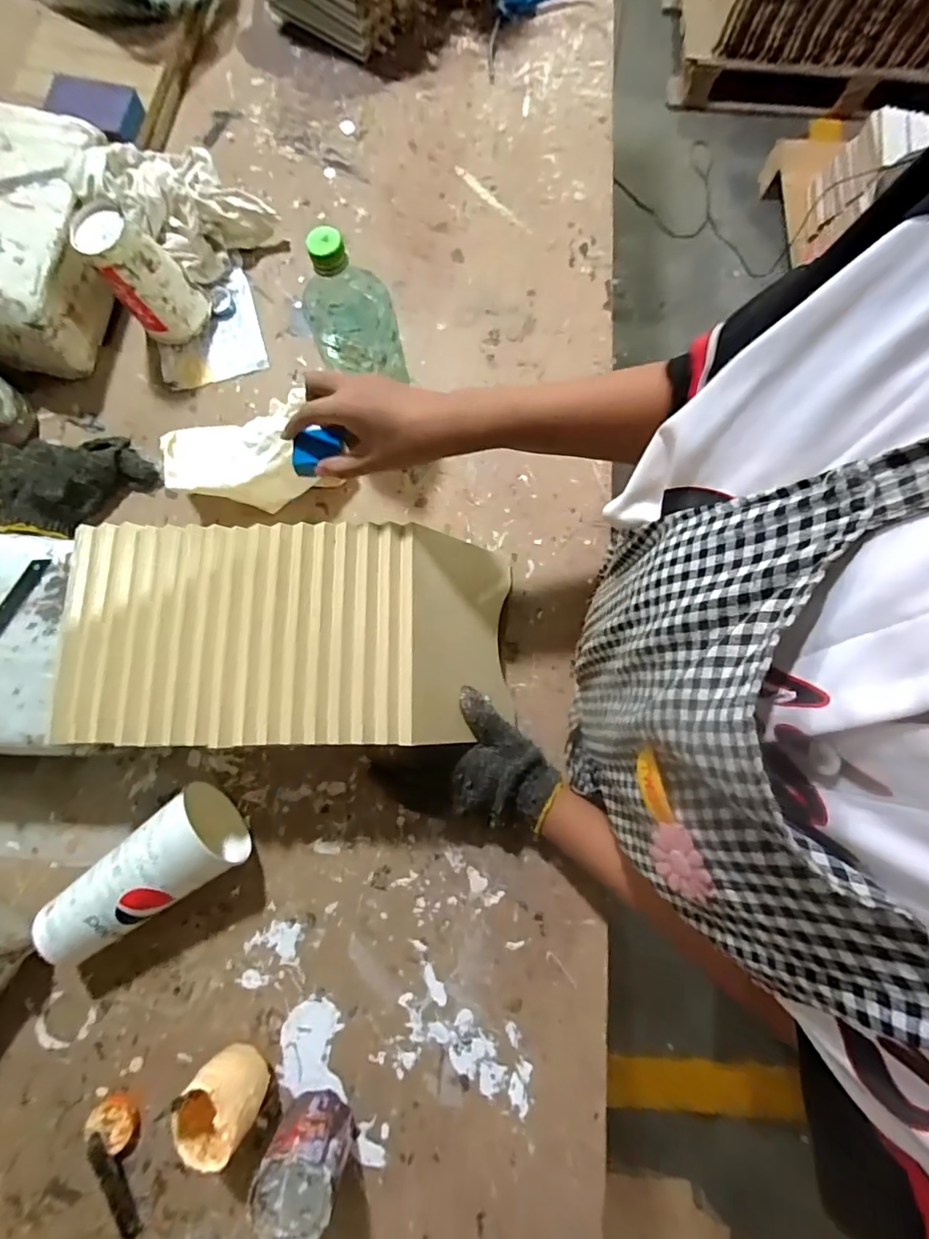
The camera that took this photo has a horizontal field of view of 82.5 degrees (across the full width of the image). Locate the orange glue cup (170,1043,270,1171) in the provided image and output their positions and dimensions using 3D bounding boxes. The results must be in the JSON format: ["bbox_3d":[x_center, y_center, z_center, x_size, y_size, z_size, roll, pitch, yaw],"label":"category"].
[{"bbox_3d":[-0.199,0.398,0.443,0.060,0.072,0.058,35,80,7],"label":"orange glue cup"}]

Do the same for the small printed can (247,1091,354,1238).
[{"bbox_3d":[-0.130,0.442,0.430,0.061,0.074,0.065,0,78,0],"label":"small printed can"}]

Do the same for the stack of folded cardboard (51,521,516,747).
[{"bbox_3d":[-0.153,0.018,0.502,0.387,0.105,0.191,-1,78,0],"label":"stack of folded cardboard"}]

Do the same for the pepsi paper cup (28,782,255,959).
[{"bbox_3d":[-0.286,0.222,0.476,0.174,0.080,0.076,-29,79,-6],"label":"pepsi paper cup"}]

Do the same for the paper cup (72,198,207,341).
[{"bbox_3d":[-0.346,-0.376,0.579,0.080,0.120,0.073,0,78,0],"label":"paper cup"}]

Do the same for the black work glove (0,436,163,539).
[{"bbox_3d":[-0.411,-0.146,0.567,0.135,0.060,0.108,-10,78,-2],"label":"black work glove"}]

